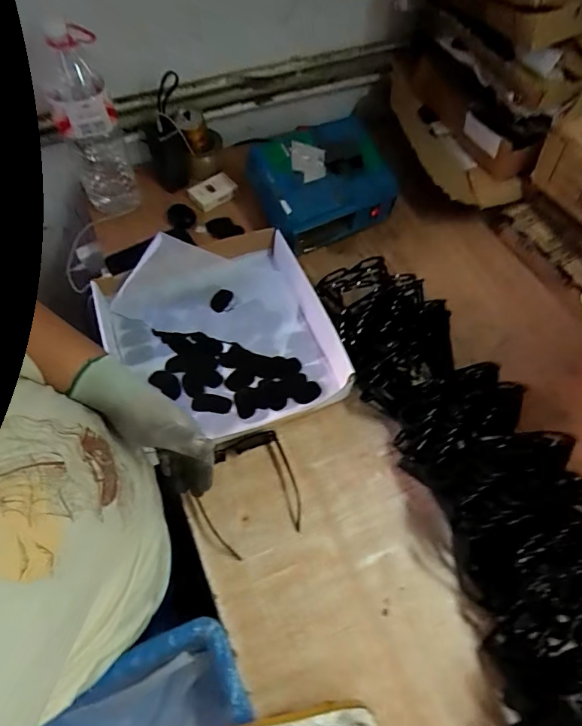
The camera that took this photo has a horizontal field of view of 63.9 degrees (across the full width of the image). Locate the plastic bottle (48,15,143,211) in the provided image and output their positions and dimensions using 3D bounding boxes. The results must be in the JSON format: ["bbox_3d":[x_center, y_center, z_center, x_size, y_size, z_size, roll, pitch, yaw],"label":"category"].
[{"bbox_3d":[-0.343,-0.400,0.804,0.099,0.309,0.087,-28,66,-16],"label":"plastic bottle"}]

